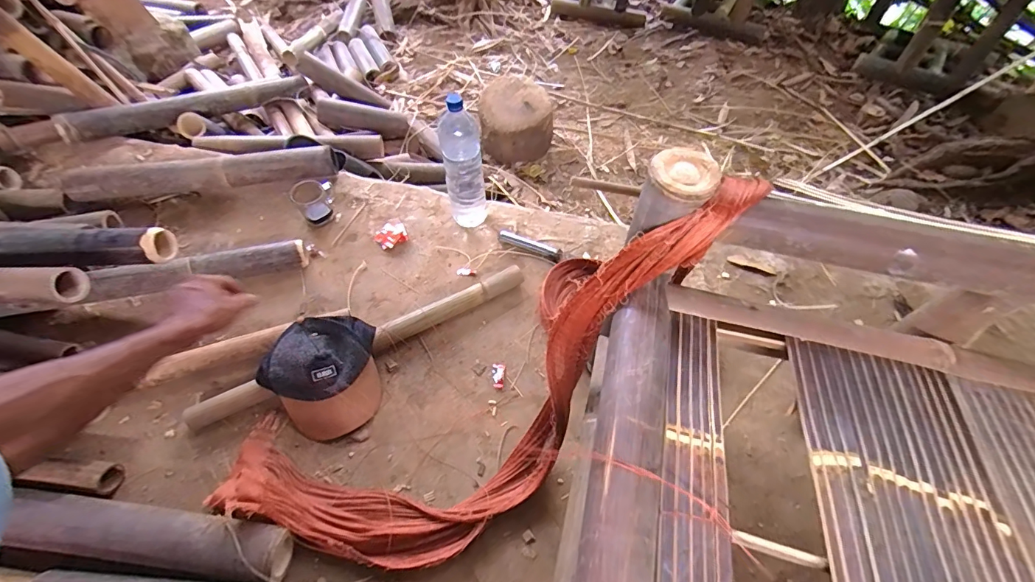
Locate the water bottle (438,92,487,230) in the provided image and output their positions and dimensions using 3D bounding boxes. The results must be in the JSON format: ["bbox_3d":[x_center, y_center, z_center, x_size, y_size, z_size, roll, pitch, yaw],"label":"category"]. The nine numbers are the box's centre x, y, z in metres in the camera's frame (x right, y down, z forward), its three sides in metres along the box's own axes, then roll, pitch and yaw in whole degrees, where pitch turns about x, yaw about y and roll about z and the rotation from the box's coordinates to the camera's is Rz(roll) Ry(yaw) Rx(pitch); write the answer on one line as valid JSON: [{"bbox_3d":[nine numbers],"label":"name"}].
[{"bbox_3d":[-0.120,-0.282,0.972,0.089,0.316,0.081,-3,55,-4],"label":"water bottle"}]

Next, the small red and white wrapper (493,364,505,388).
[{"bbox_3d":[-0.036,0.167,0.858,0.023,0.004,0.050,-1,55,-2],"label":"small red and white wrapper"}]

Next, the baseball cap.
[{"bbox_3d":[-0.360,0.156,0.799,0.193,0.080,0.217,-10,56,-8],"label":"baseball cap"}]

